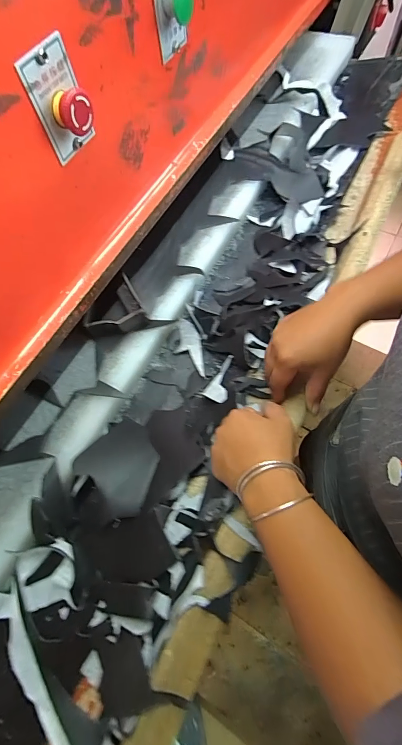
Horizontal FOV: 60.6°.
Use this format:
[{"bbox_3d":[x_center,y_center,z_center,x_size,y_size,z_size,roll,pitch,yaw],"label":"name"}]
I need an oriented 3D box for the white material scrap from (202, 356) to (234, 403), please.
[{"bbox_3d":[0.026,0.008,0.482,0.035,0.012,0.072,7,55,21],"label":"white material scrap"}]

